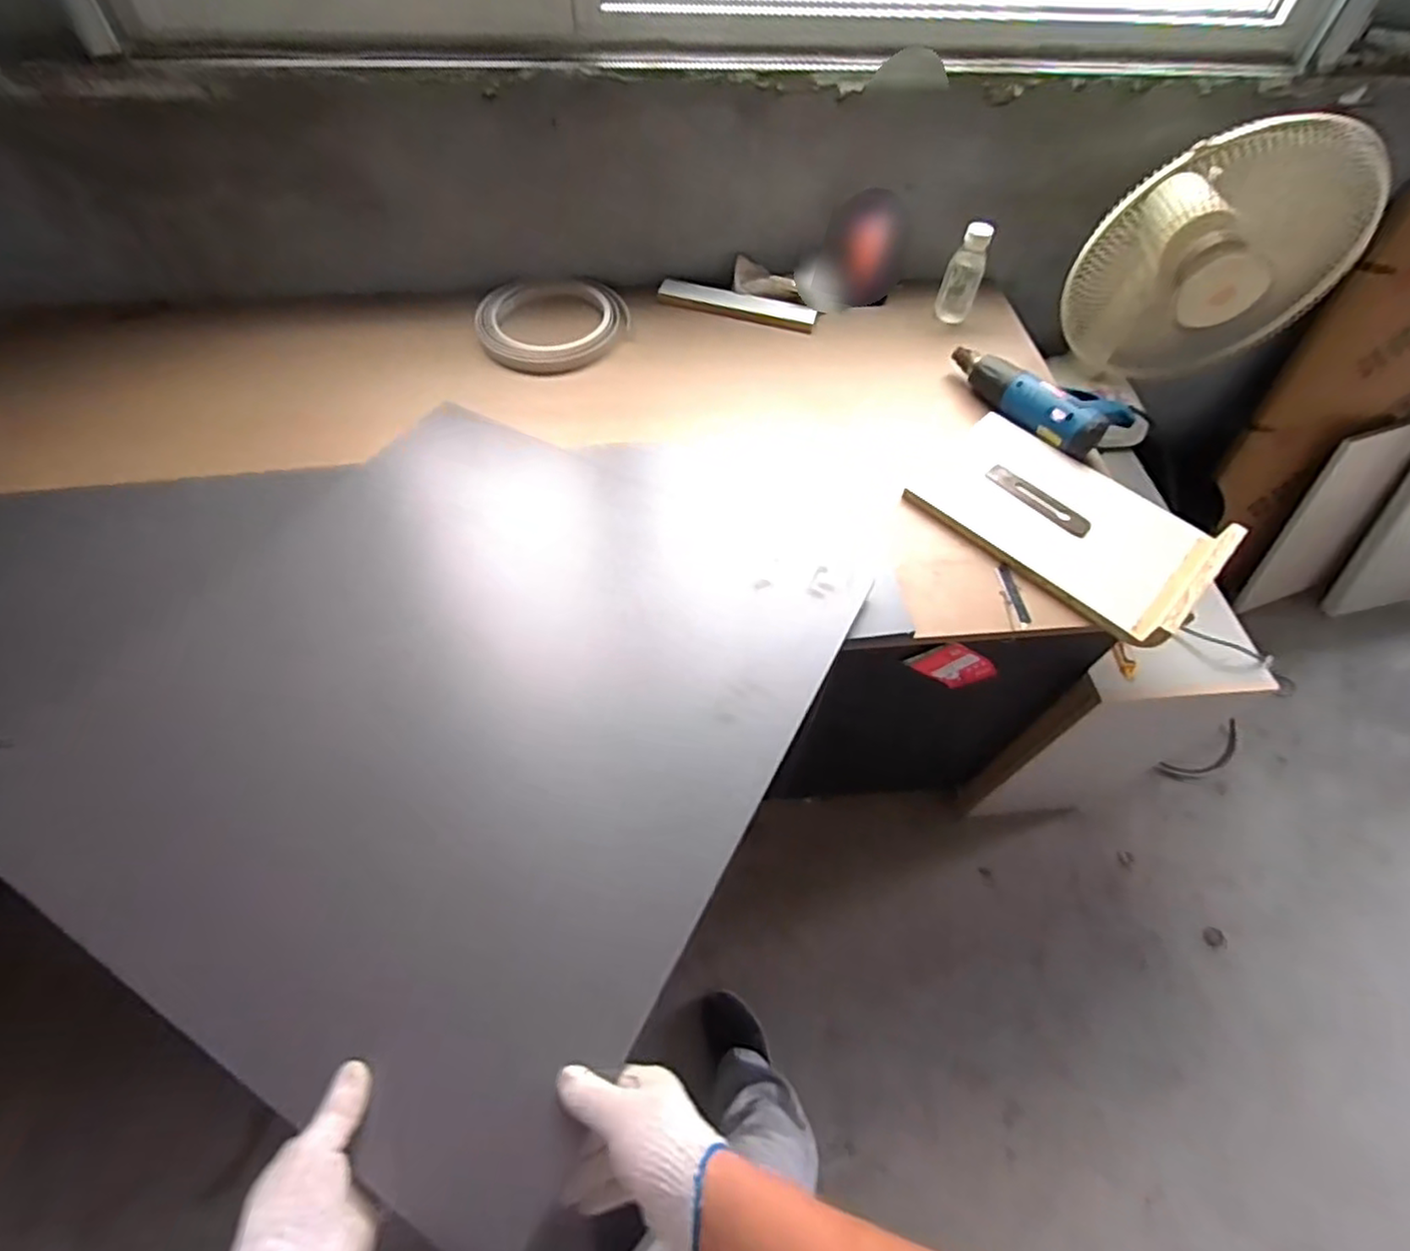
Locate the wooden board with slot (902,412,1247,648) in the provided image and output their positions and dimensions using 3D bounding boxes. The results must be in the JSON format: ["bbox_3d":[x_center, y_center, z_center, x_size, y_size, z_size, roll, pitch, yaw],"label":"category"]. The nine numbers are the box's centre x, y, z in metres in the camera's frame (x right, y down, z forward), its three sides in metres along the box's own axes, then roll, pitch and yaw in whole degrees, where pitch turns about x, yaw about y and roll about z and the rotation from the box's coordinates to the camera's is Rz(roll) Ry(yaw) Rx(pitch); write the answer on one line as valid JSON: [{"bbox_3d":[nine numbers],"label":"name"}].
[{"bbox_3d":[0.516,-0.160,0.959,0.391,0.048,0.242,40,62,23],"label":"wooden board with slot"}]

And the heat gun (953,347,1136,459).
[{"bbox_3d":[0.556,-0.396,1.092,0.185,0.062,0.274,-32,62,-22],"label":"heat gun"}]

